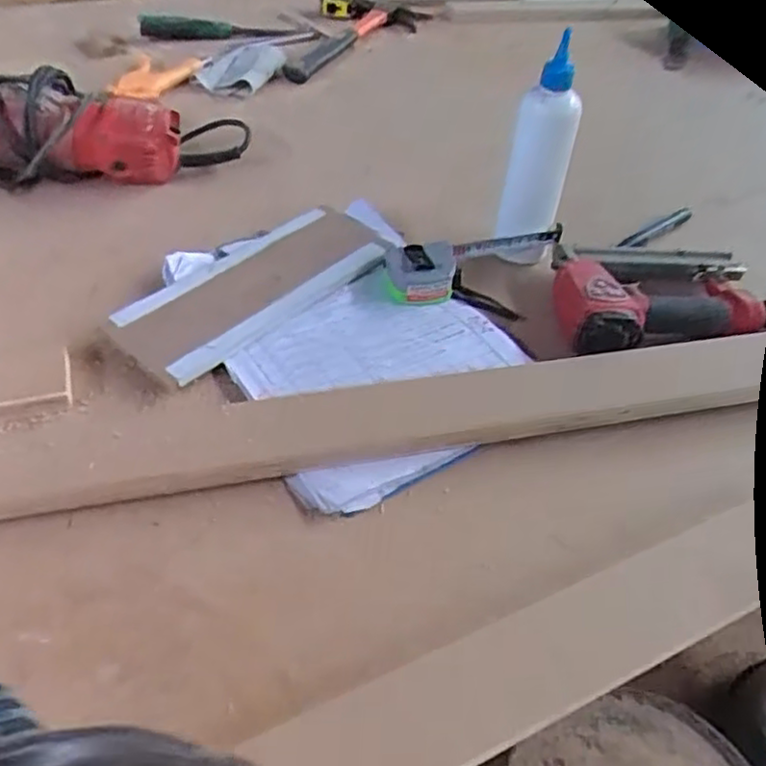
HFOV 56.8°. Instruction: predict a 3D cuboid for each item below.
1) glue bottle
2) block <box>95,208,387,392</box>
[{"bbox_3d":[0.135,-0.192,0.614,0.056,0.162,0.048,13,45,10],"label":"glue bottle"},{"bbox_3d":[-0.107,-0.084,0.604,0.100,0.027,0.243,35,52,29],"label":"block"}]

